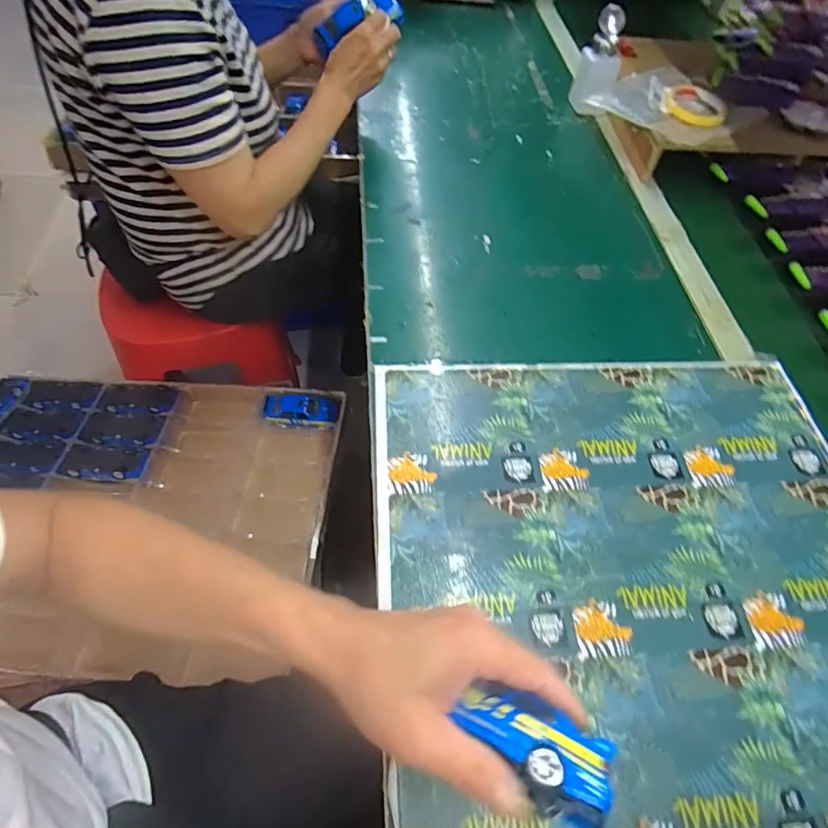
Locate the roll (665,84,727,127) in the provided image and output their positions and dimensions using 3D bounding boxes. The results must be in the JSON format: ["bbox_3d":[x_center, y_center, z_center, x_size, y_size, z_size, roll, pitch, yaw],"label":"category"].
[{"bbox_3d":[0.415,-0.456,0.733,0.086,0.017,0.085,2,57,-4],"label":"roll"}]

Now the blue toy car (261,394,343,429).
[{"bbox_3d":[-0.199,-0.006,0.878,0.138,0.030,0.058,6,57,-1],"label":"blue toy car"}]

